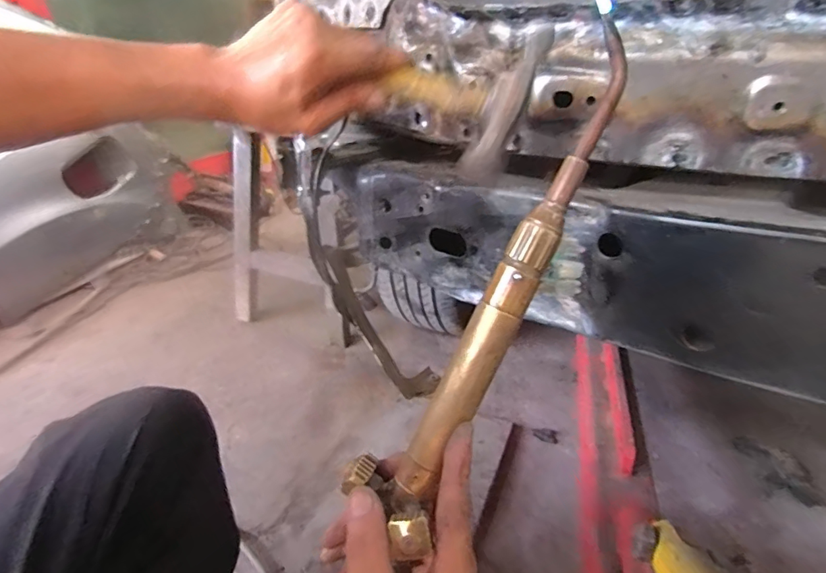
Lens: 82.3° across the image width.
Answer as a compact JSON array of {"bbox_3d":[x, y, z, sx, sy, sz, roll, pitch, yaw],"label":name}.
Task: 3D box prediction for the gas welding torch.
[{"bbox_3d":[0.051,0.002,0.268,0.057,0.304,0.027,30,5,38],"label":"gas welding torch"}]

